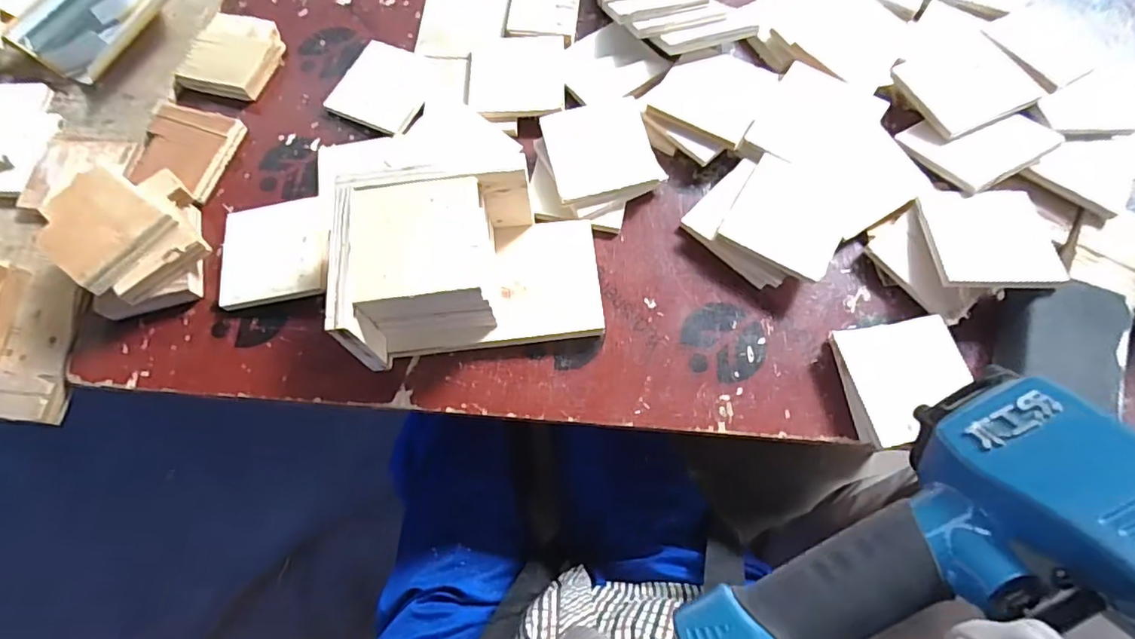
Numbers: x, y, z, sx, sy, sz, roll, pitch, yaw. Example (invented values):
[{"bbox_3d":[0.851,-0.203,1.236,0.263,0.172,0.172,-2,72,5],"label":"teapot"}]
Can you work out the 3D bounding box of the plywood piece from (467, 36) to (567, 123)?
[{"bbox_3d":[-0.048,-0.236,0.542,0.091,0.008,0.100,-1,68,1],"label":"plywood piece"}]

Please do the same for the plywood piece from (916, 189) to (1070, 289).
[{"bbox_3d":[0.346,-0.067,0.461,0.092,0.011,0.088,-1,65,6],"label":"plywood piece"}]

